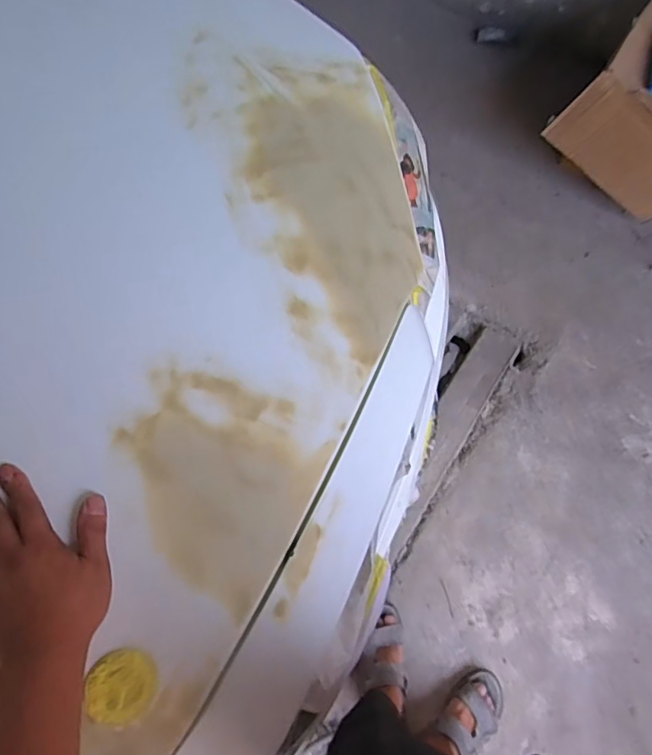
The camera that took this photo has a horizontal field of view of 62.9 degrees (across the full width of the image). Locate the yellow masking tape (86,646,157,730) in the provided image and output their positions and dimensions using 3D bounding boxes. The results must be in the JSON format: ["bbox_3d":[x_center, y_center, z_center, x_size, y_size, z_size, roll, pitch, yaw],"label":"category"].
[{"bbox_3d":[-0.161,0.248,0.427,0.048,0.004,0.056,5,84,-21],"label":"yellow masking tape"}]

